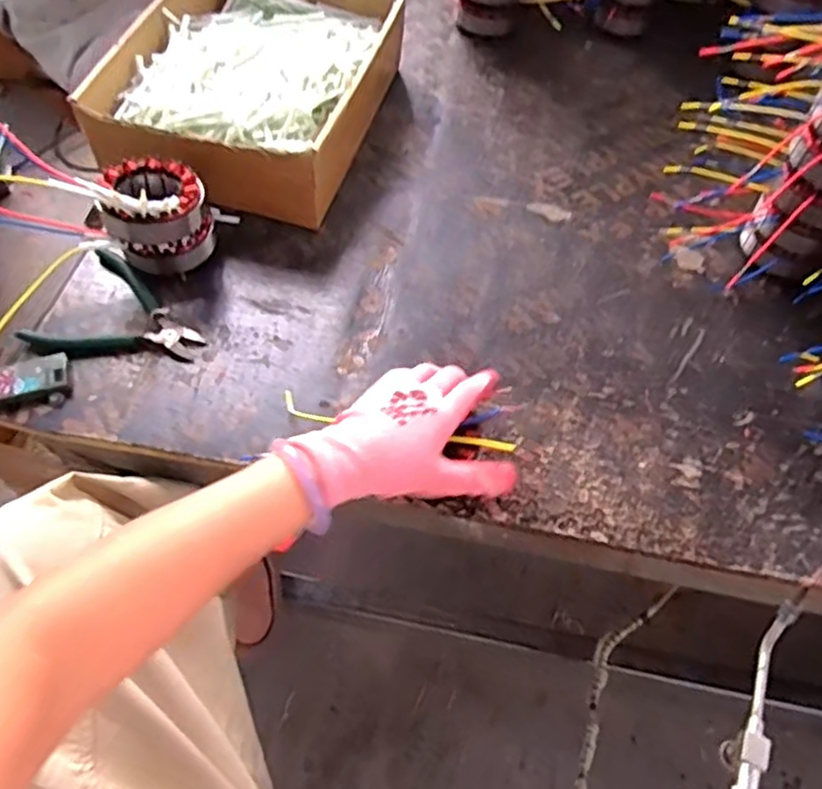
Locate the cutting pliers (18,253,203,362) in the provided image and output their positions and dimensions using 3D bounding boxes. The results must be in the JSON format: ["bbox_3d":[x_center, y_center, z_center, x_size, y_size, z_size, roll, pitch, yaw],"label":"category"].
[{"bbox_3d":[-0.248,-0.066,0.593,0.135,0.021,0.108,18,59,9],"label":"cutting pliers"}]

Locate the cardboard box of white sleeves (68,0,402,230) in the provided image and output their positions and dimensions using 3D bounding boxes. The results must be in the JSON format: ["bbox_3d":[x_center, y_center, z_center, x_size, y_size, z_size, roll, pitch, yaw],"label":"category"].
[{"bbox_3d":[-0.163,-0.336,0.729,0.247,0.095,0.336,15,58,7],"label":"cardboard box of white sleeves"}]

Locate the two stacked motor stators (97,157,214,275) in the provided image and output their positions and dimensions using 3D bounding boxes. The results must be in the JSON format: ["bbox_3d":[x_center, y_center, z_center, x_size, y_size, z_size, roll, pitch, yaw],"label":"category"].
[{"bbox_3d":[-0.225,-0.159,0.611,0.083,0.092,0.082,-8,58,-7],"label":"two stacked motor stators"}]

